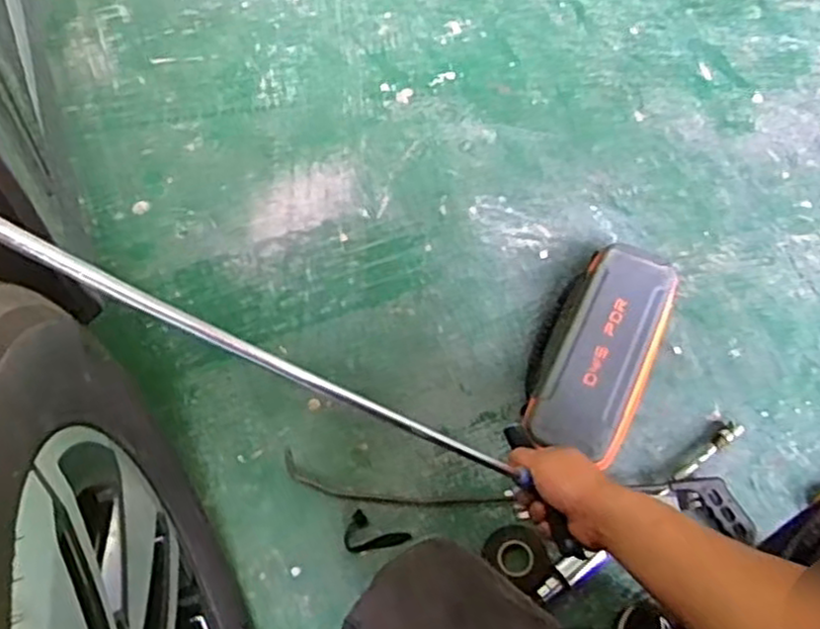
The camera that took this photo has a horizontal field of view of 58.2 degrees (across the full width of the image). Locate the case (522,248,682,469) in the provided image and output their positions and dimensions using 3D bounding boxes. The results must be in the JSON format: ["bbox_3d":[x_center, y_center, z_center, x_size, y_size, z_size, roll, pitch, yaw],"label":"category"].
[{"bbox_3d":[0.273,0.043,1.077,0.164,0.067,0.354,24,64,13],"label":"case"}]

